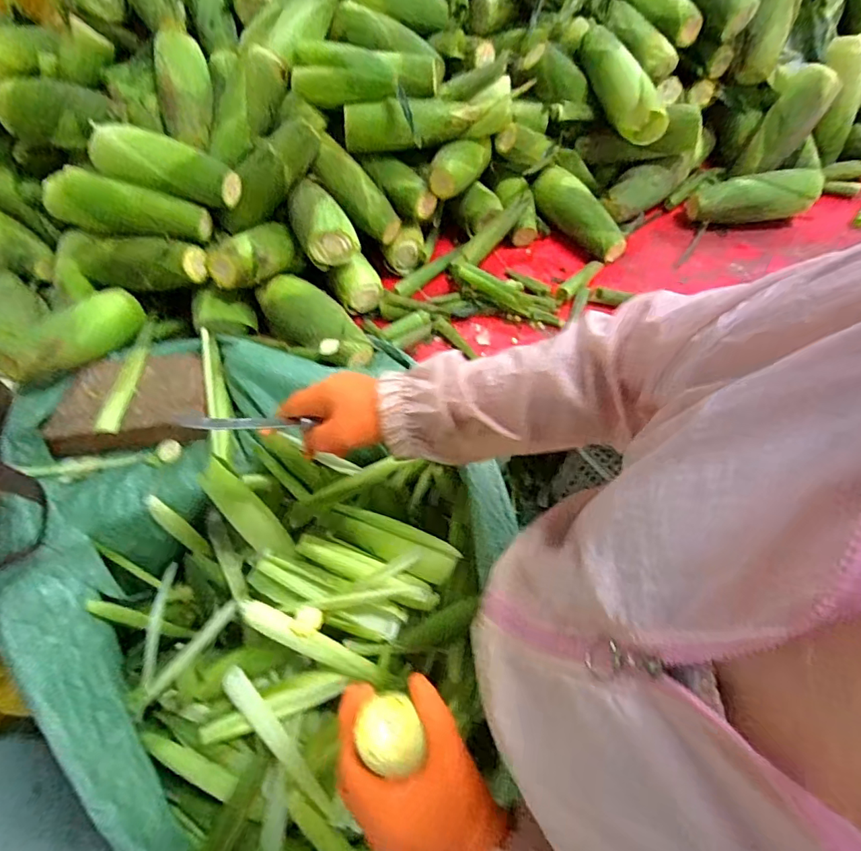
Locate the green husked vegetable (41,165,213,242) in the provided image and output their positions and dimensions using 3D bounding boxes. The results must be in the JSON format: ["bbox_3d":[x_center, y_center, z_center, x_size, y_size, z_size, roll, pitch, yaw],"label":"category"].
[{"bbox_3d":[-0.410,-0.301,0.668,0.203,0.055,0.062,7,60,-13],"label":"green husked vegetable"}]

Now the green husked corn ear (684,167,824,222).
[{"bbox_3d":[0.552,-0.401,0.831,0.206,0.063,0.091,-2,61,-1],"label":"green husked corn ear"}]

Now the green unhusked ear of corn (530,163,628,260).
[{"bbox_3d":[0.253,-0.356,0.816,0.065,0.049,0.197,-37,80,-18],"label":"green unhusked ear of corn"}]

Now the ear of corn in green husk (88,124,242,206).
[{"bbox_3d":[-0.364,-0.357,0.663,0.198,0.062,0.079,18,62,10],"label":"ear of corn in green husk"}]

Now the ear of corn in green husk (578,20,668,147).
[{"bbox_3d":[0.304,-0.552,0.782,0.061,0.068,0.224,-16,62,-9],"label":"ear of corn in green husk"}]

